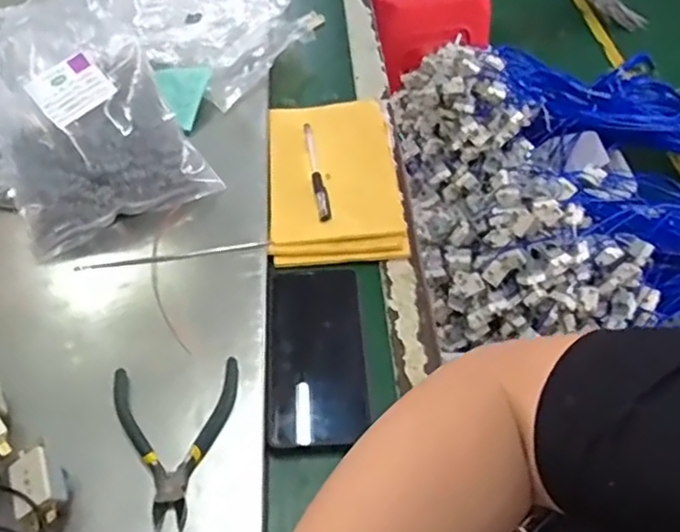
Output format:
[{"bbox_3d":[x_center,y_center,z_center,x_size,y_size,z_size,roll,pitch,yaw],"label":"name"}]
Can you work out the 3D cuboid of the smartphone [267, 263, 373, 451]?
[{"bbox_3d":[-0.019,0.063,0.523,0.075,0.012,0.174,-2,49,-3],"label":"smartphone"}]

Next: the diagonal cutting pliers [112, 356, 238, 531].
[{"bbox_3d":[-0.116,0.119,0.446,0.089,0.012,0.118,-4,49,-5],"label":"diagonal cutting pliers"}]

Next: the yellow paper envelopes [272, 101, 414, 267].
[{"bbox_3d":[-0.006,-0.094,0.660,0.126,0.013,0.233,-2,49,-3],"label":"yellow paper envelopes"}]

